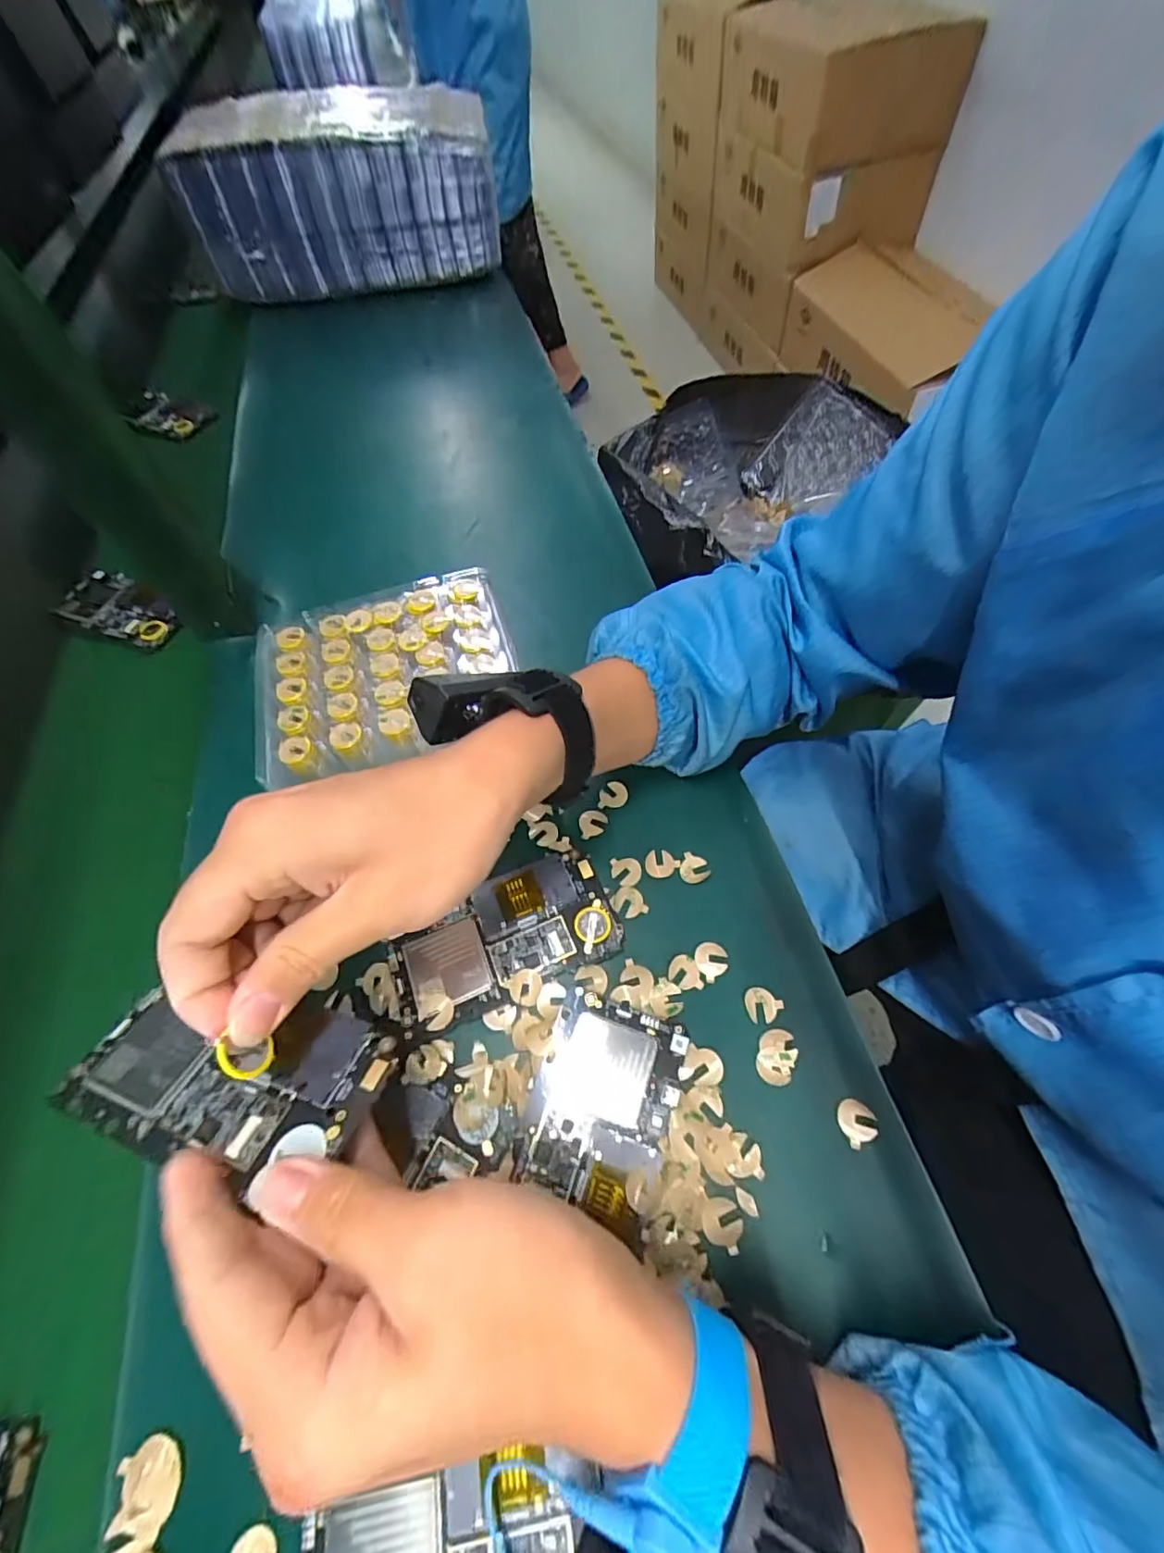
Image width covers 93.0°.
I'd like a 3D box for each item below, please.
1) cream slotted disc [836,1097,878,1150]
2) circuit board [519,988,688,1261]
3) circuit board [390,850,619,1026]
[{"bbox_3d":[0.131,0.164,0.263,0.017,0.005,0.018,-2,60,4],"label":"cream slotted disc"},{"bbox_3d":[0.010,0.157,0.268,0.064,0.006,0.085,16,63,14],"label":"circuit board"},{"bbox_3d":[-0.043,0.088,0.310,0.120,0.008,0.066,-22,61,-7],"label":"circuit board"}]

